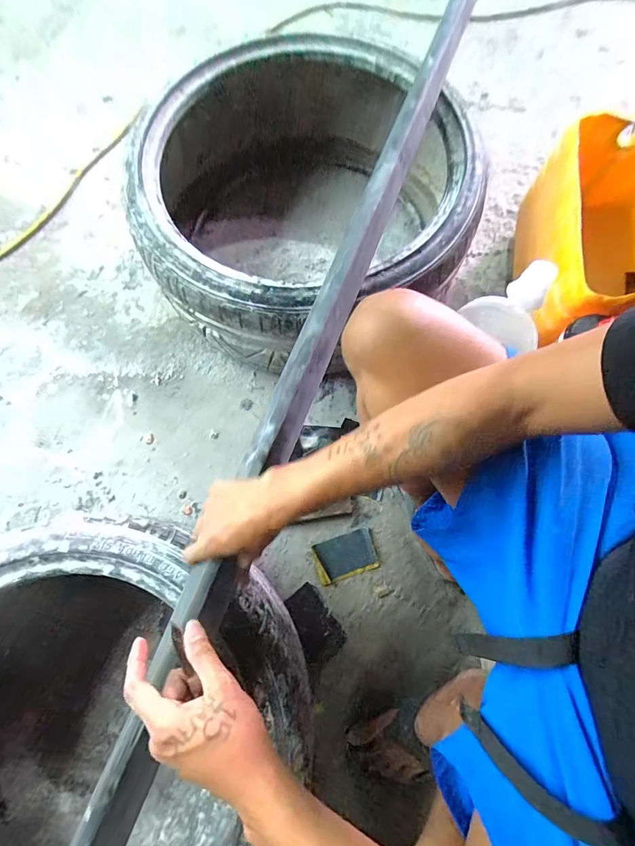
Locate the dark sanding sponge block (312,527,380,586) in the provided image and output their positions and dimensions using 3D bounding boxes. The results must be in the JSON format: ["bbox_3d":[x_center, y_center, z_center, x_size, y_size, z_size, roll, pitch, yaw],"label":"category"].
[{"bbox_3d":[0.053,0.248,0.720,0.113,0.008,0.072,-16,75,-6],"label":"dark sanding sponge block"}]

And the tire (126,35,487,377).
[{"bbox_3d":[-0.023,-0.402,0.772,0.594,0.288,0.603,0,74,-1],"label":"tire"}]

